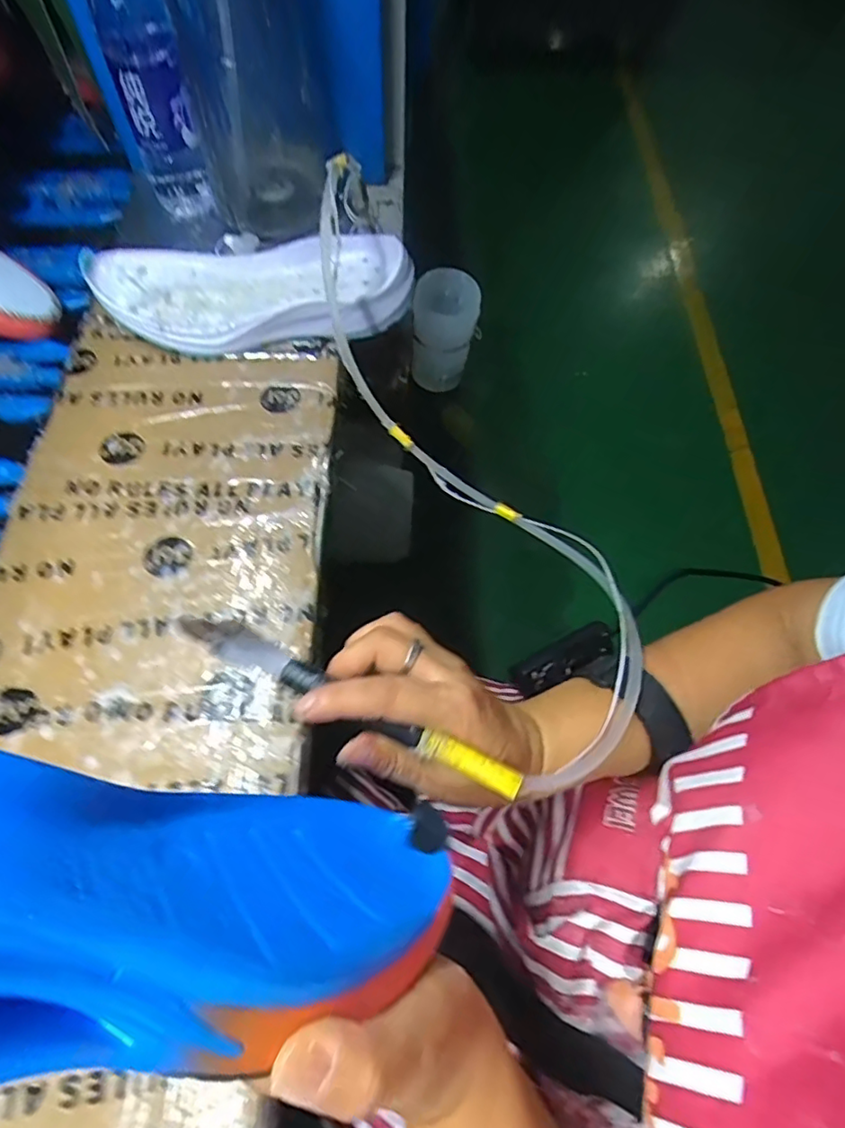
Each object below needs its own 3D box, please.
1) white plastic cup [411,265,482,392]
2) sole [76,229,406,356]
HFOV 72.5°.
[{"bbox_3d":[0.027,-0.275,0.686,0.067,0.129,0.067,1,64,-2],"label":"white plastic cup"},{"bbox_3d":[-0.149,-0.250,0.519,0.277,0.064,0.115,-5,64,-5],"label":"sole"}]

